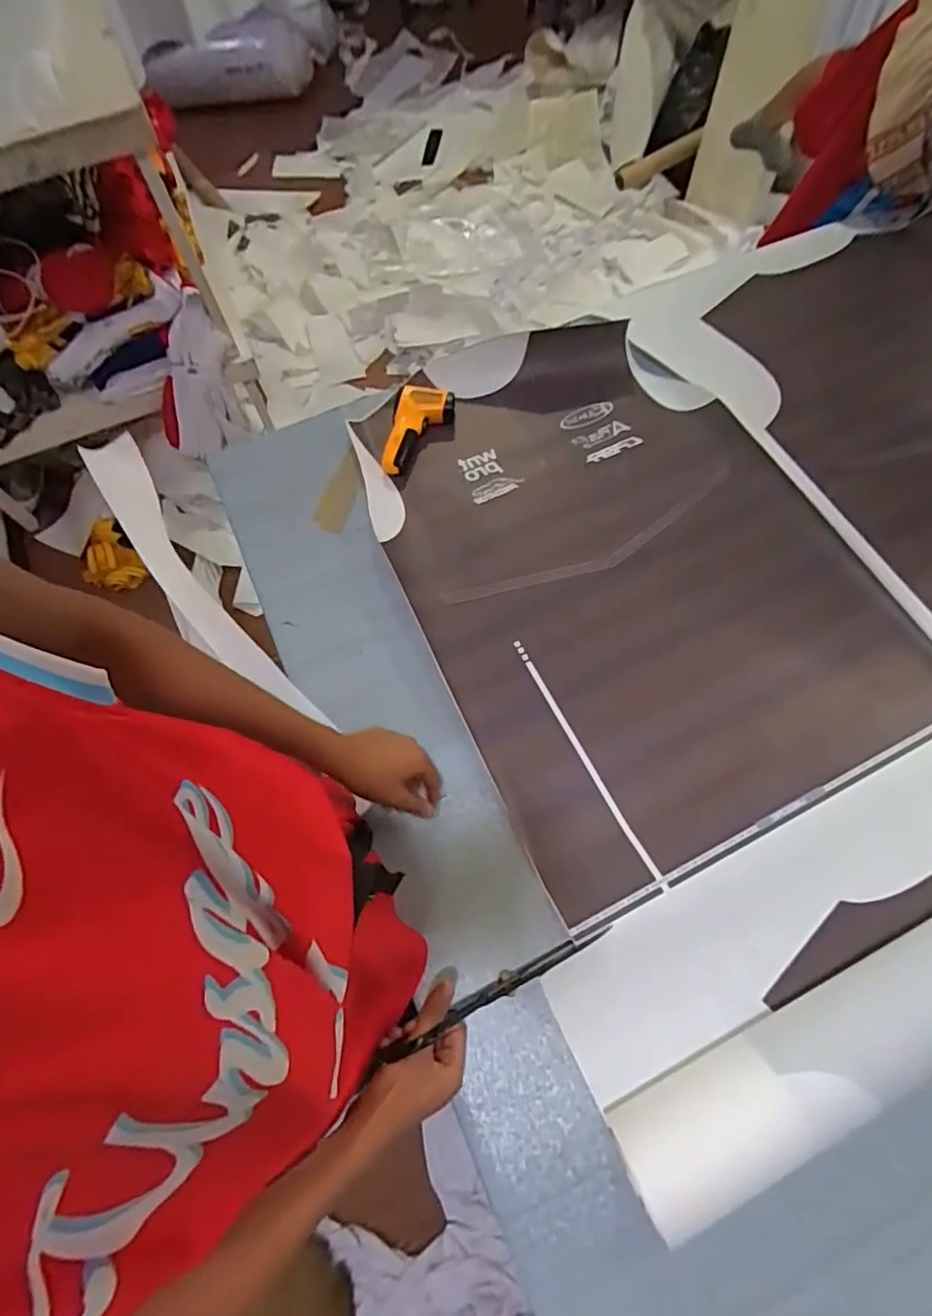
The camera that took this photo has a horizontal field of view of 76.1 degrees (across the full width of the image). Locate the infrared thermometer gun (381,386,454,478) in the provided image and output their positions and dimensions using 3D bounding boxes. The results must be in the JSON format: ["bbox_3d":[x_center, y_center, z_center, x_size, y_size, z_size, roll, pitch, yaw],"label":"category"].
[{"bbox_3d":[-0.066,-0.326,0.855,0.085,0.038,0.140,8,68,6],"label":"infrared thermometer gun"}]

